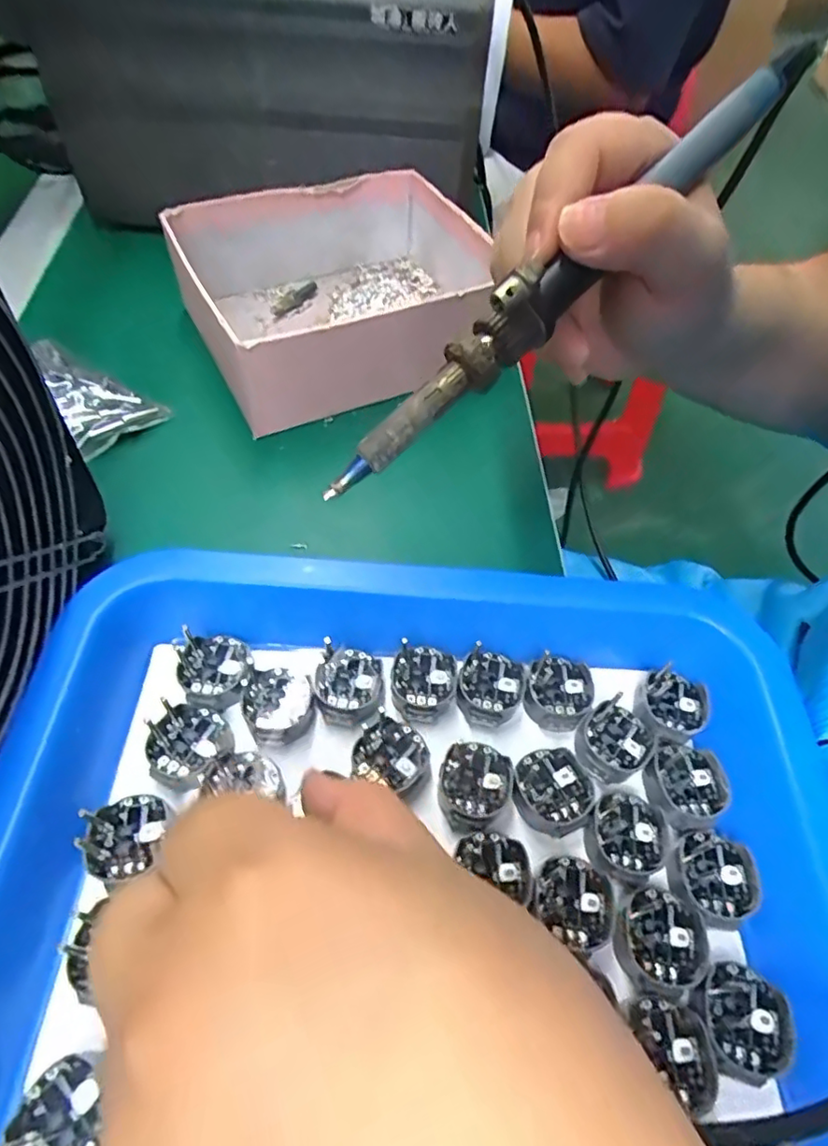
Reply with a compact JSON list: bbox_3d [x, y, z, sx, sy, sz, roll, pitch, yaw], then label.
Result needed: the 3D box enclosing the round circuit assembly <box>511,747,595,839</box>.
[{"bbox_3d":[0.049,0.078,0.219,0.027,0.010,0.028,0,55,0],"label":"round circuit assembly"}]

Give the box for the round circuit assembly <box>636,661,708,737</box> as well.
[{"bbox_3d":[0.100,0.050,0.238,0.025,0.006,0.026,0,55,0],"label":"round circuit assembly"}]

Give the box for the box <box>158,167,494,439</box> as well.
[{"bbox_3d":[-0.039,-0.160,0.347,0.160,0.057,0.131,-22,58,-15],"label":"box"}]

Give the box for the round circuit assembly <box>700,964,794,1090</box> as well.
[{"bbox_3d":[0.097,0.131,0.181,0.027,0.006,0.026,0,55,0],"label":"round circuit assembly"}]

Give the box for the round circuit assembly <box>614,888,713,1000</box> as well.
[{"bbox_3d":[0.077,0.114,0.191,0.030,0.004,0.028,0,55,0],"label":"round circuit assembly"}]

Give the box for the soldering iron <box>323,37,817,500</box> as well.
[{"bbox_3d":[0.055,-0.107,0.200,0.227,0.023,0.016,-44,64,-5],"label":"soldering iron"}]

